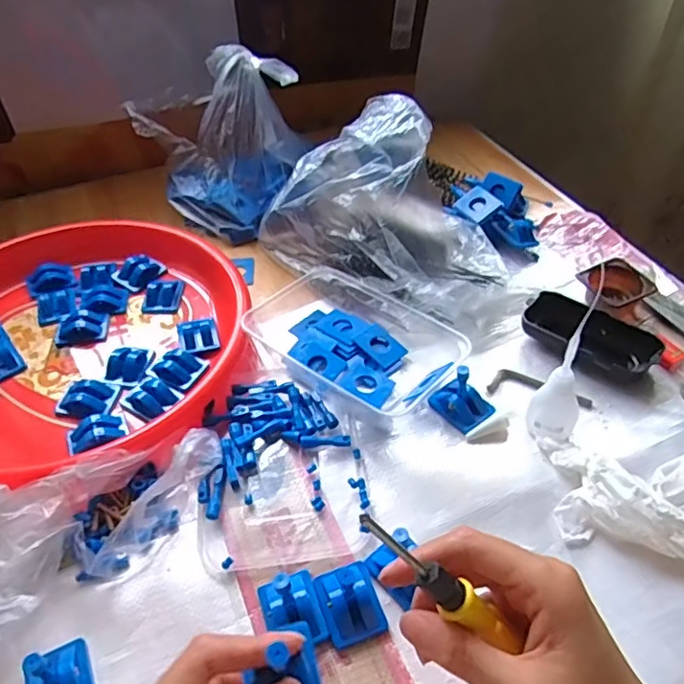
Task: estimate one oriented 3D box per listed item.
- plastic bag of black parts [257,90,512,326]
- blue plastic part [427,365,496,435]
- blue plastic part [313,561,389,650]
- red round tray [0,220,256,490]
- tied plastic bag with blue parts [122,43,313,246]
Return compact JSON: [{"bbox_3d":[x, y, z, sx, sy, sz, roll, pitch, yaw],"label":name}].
[{"bbox_3d":[0.046,-0.133,0.560,0.232,0.134,0.136,25,51,24],"label":"plastic bag of black parts"},{"bbox_3d":[0.092,0.038,0.459,0.032,0.045,0.043,-29,51,-25],"label":"blue plastic part"},{"bbox_3d":[0.004,0.156,0.364,0.034,0.021,0.045,-15,47,-13],"label":"blue plastic part"},{"bbox_3d":[-0.233,-0.006,0.510,0.290,0.035,0.279,-1,45,1],"label":"red round tray"},{"bbox_3d":[-0.126,-0.208,0.626,0.174,0.151,0.133,-10,46,-9],"label":"tied plastic bag with blue parts"}]

